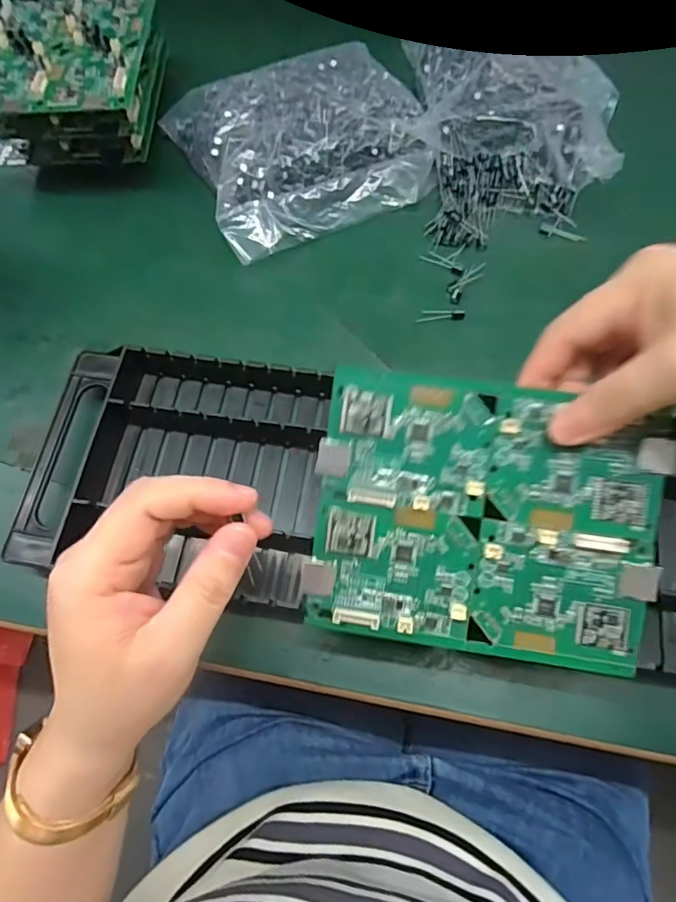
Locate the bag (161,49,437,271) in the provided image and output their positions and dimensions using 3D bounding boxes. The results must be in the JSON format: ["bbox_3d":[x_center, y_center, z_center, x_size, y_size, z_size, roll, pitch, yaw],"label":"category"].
[{"bbox_3d":[-0.027,-0.233,0.394,0.167,0.047,0.150,-26,71,-8],"label":"bag"}]

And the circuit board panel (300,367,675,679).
[{"bbox_3d":[0.063,0.030,0.231,0.143,0.007,0.115,8,92,5],"label":"circuit board panel"}]

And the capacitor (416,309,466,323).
[{"bbox_3d":[0.069,-0.093,0.360,0.033,0.004,0.009,-4,70,0],"label":"capacitor"}]

